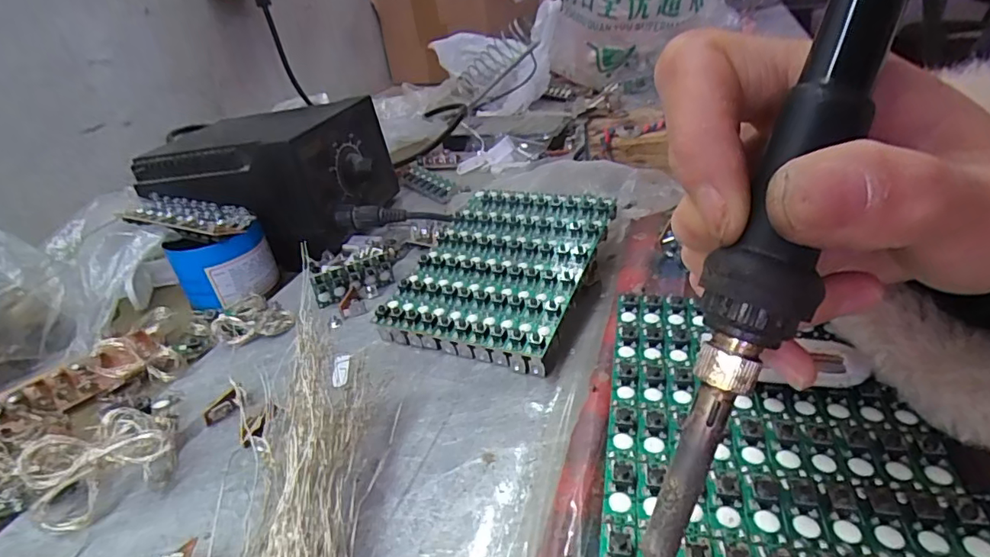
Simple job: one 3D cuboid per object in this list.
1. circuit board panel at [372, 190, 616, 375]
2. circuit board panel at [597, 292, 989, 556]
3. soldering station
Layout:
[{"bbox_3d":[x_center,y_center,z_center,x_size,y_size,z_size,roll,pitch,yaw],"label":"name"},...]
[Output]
[{"bbox_3d":[0.004,-0.006,0.299,0.098,0.016,0.128,6,44,21],"label":"circuit board panel"},{"bbox_3d":[0.082,0.048,0.167,0.093,0.005,0.130,2,32,13],"label":"circuit board panel"},{"bbox_3d":[-0.157,-0.079,0.397,0.141,0.084,0.121,4,34,17],"label":"soldering station"}]

